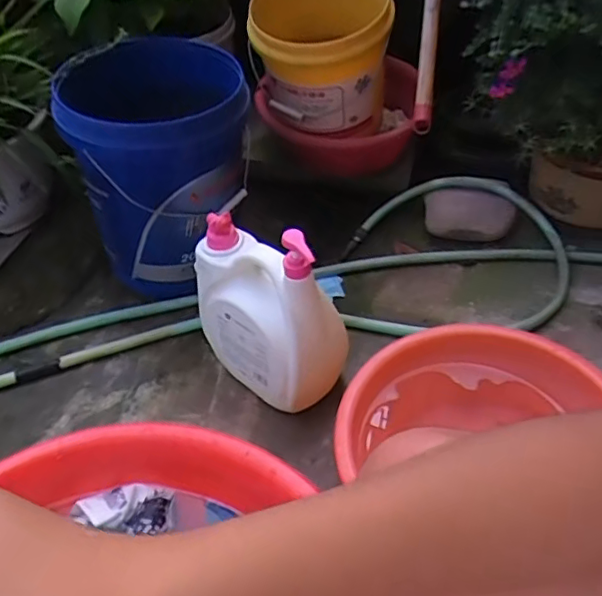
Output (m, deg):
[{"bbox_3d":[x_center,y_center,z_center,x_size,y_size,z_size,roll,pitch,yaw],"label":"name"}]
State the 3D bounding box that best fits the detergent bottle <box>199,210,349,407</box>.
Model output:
[{"bbox_3d":[-0.054,0.006,0.867,0.124,0.309,0.216,-31,54,-27],"label":"detergent bottle"}]

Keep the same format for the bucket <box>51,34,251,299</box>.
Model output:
[{"bbox_3d":[-0.237,-0.245,1.050,0.294,0.373,0.284,-11,47,-11],"label":"bucket"}]

